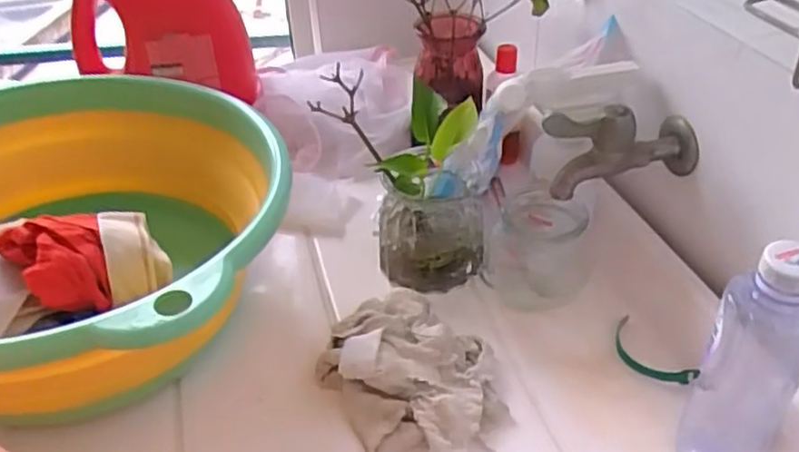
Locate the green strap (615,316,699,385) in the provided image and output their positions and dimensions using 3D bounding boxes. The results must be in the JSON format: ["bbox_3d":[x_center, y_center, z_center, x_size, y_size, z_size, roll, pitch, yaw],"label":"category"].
[{"bbox_3d":[0.198,0.103,0.570,0.035,0.017,0.081,-19,41,-20],"label":"green strap"}]

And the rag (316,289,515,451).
[{"bbox_3d":[0.011,0.110,0.547,0.124,0.047,0.158,-24,41,-23],"label":"rag"}]

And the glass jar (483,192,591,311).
[{"bbox_3d":[0.122,0.015,0.616,0.095,0.083,0.080,2,38,9],"label":"glass jar"}]

